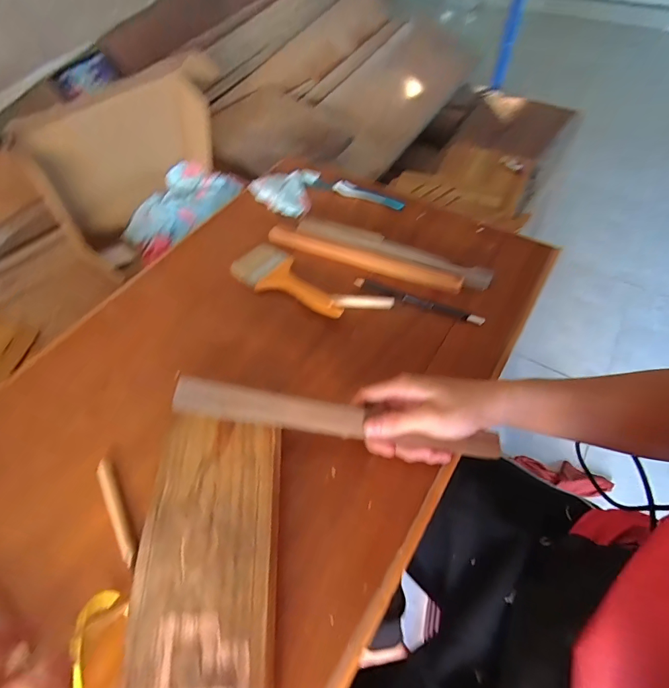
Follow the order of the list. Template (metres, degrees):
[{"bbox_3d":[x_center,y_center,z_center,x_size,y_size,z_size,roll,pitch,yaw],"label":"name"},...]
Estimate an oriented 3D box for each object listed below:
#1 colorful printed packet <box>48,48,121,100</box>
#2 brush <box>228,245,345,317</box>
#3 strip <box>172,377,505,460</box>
[{"bbox_3d":[-0.586,-0.635,0.917,0.017,0.068,0.149,38,67,25],"label":"colorful printed packet"},{"bbox_3d":[-0.064,-0.084,0.531,0.182,0.020,0.068,36,66,24],"label":"brush"},{"bbox_3d":[0.009,0.074,0.373,0.312,0.007,0.031,11,95,-6],"label":"strip"}]

